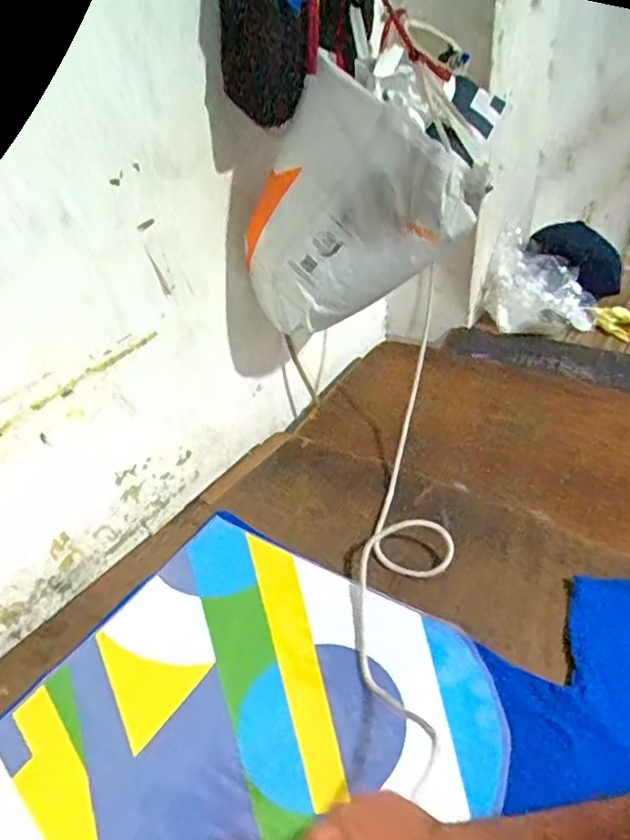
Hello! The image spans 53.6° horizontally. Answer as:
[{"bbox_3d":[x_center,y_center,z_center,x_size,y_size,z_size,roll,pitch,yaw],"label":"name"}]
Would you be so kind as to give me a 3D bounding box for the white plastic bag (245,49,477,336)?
[{"bbox_3d":[0.040,-0.242,0.743,0.277,0.268,0.086,14,42,24],"label":"white plastic bag"}]

